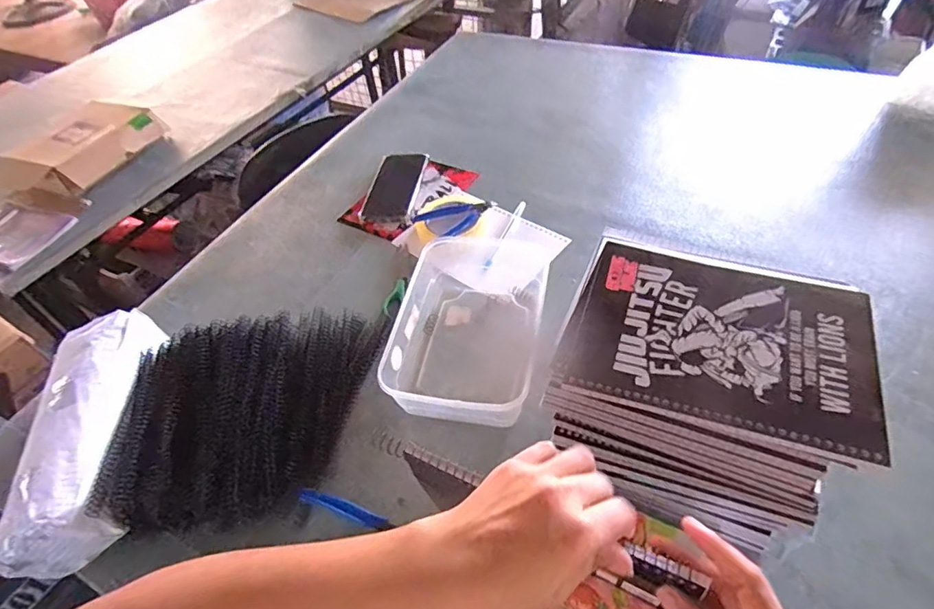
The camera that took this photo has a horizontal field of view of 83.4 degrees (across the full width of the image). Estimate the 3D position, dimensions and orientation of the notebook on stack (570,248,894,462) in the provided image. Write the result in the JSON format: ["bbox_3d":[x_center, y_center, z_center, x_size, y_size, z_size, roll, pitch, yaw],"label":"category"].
[{"bbox_3d":[0.183,0.022,0.380,0.191,0.015,0.150,14,53,19],"label":"notebook on stack"}]

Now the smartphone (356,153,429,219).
[{"bbox_3d":[-0.114,-0.193,0.835,0.082,0.011,0.159,4,50,11],"label":"smartphone"}]

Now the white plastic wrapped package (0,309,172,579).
[{"bbox_3d":[-0.391,0.122,0.542,0.111,0.066,0.267,-12,49,-2],"label":"white plastic wrapped package"}]

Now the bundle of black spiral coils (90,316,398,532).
[{"bbox_3d":[-0.222,0.098,0.561,0.258,0.071,0.246,-12,49,-3],"label":"bundle of black spiral coils"}]

